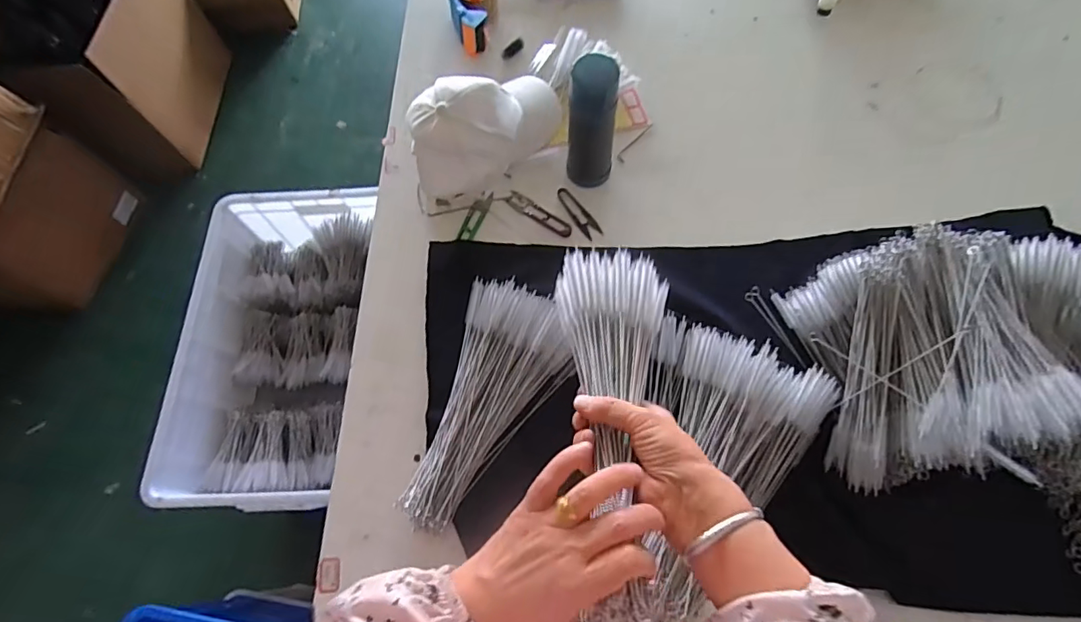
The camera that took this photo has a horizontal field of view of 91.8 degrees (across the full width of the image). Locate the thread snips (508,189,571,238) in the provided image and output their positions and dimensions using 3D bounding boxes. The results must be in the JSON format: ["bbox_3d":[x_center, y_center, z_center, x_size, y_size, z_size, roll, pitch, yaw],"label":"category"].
[{"bbox_3d":[-0.002,-0.147,0.797,0.114,0.005,0.026,33,73,15],"label":"thread snips"}]

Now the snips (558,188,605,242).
[{"bbox_3d":[0.058,-0.148,0.791,0.028,0.006,0.098,-29,69,-9],"label":"snips"}]

